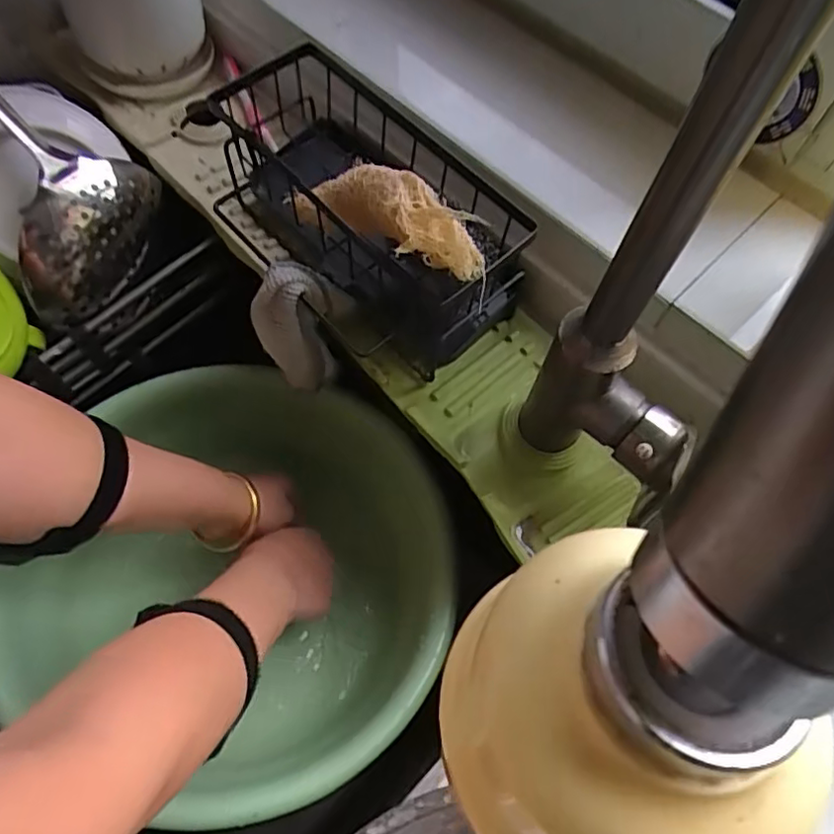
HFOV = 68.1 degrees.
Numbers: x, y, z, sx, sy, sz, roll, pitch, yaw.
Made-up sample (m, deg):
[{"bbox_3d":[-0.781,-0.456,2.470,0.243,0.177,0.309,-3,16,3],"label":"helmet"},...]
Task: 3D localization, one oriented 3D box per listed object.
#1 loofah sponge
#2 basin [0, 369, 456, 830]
[{"bbox_3d":[-0.025,-0.120,0.380,0.044,0.051,0.152,-43,49,-18],"label":"loofah sponge"},{"bbox_3d":[-0.128,0.130,0.515,0.294,0.148,0.323,1,66,-2],"label":"basin"}]

